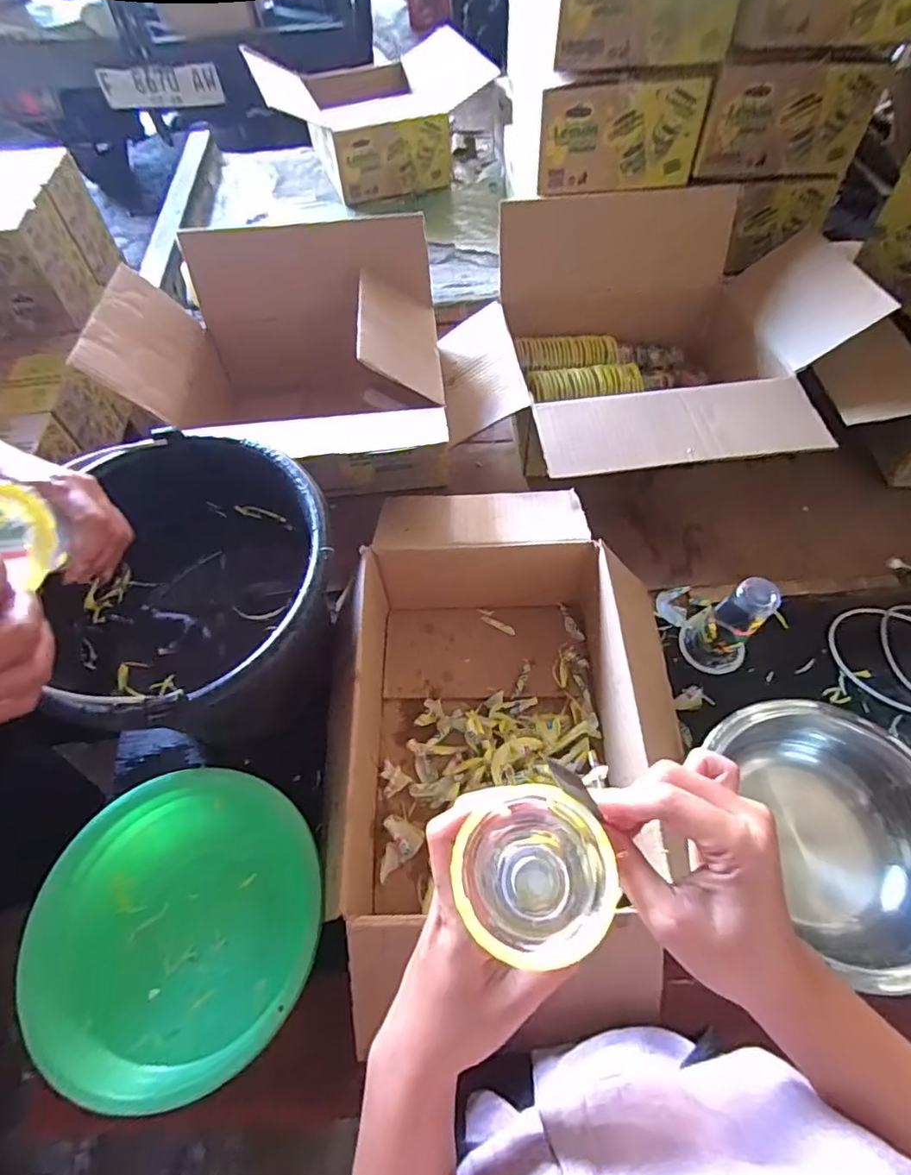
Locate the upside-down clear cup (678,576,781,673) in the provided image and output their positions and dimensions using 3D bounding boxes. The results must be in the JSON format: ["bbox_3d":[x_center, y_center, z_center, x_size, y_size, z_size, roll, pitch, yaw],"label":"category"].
[{"bbox_3d":[0.292,0.040,0.609,0.073,0.121,0.069,-1,58,1],"label":"upside-down clear cup"}]

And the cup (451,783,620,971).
[{"bbox_3d":[0.041,0.153,0.307,0.072,0.121,0.069,-3,64,5],"label":"cup"}]

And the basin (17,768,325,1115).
[{"bbox_3d":[-0.228,0.281,0.483,0.215,0.074,0.228,-1,58,1],"label":"basin"}]

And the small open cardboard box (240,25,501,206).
[{"bbox_3d":[-0.169,-1.010,1.223,0.443,0.180,0.331,-20,60,-11],"label":"small open cardboard box"}]

